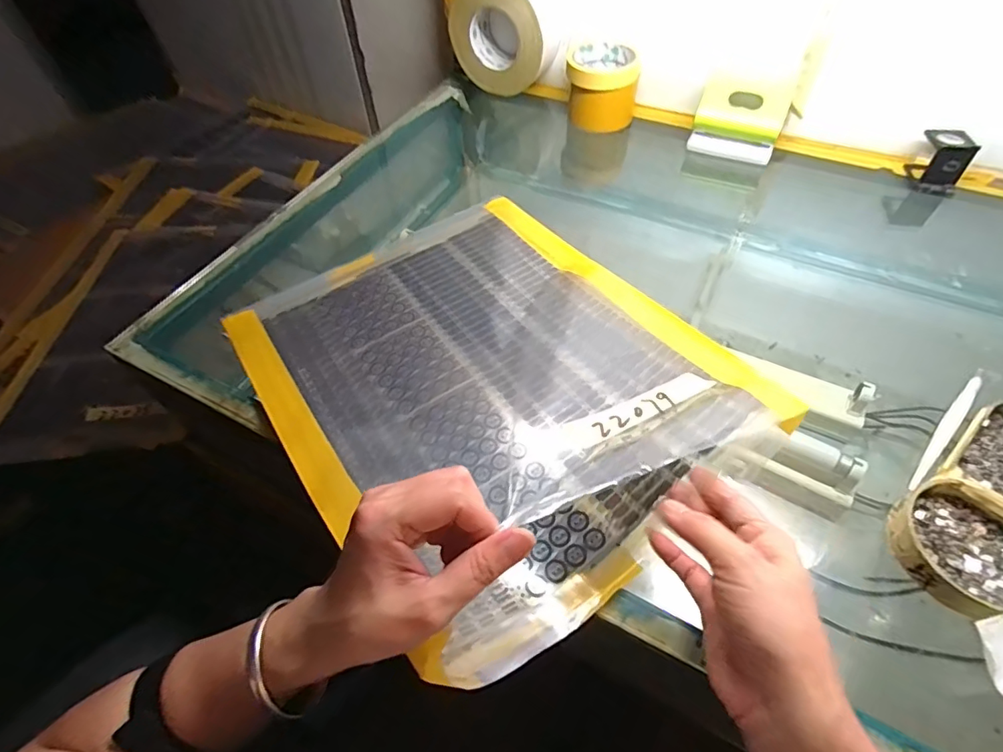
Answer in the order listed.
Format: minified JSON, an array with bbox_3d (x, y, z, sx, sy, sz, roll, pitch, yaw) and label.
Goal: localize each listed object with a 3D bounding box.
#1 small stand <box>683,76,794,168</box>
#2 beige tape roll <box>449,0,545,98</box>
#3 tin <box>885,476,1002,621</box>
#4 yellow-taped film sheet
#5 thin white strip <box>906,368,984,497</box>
[{"bbox_3d":[0.285,-0.307,0.612,0.095,0.071,0.044,19,56,16],"label":"small stand"},{"bbox_3d":[-0.002,-0.464,0.698,0.139,0.124,0.051,19,56,17],"label":"beige tape roll"},{"bbox_3d":[0.296,0.108,0.327,0.083,0.019,0.077,-1,53,2],"label":"tin"},{"bbox_3d":[-0.020,-0.015,0.429,0.323,0.052,0.400,-32,59,-18],"label":"yellow-taped film sheet"},{"bbox_3d":[0.336,0.040,0.385,0.145,0.006,0.010,-38,60,-23],"label":"thin white strip"}]

